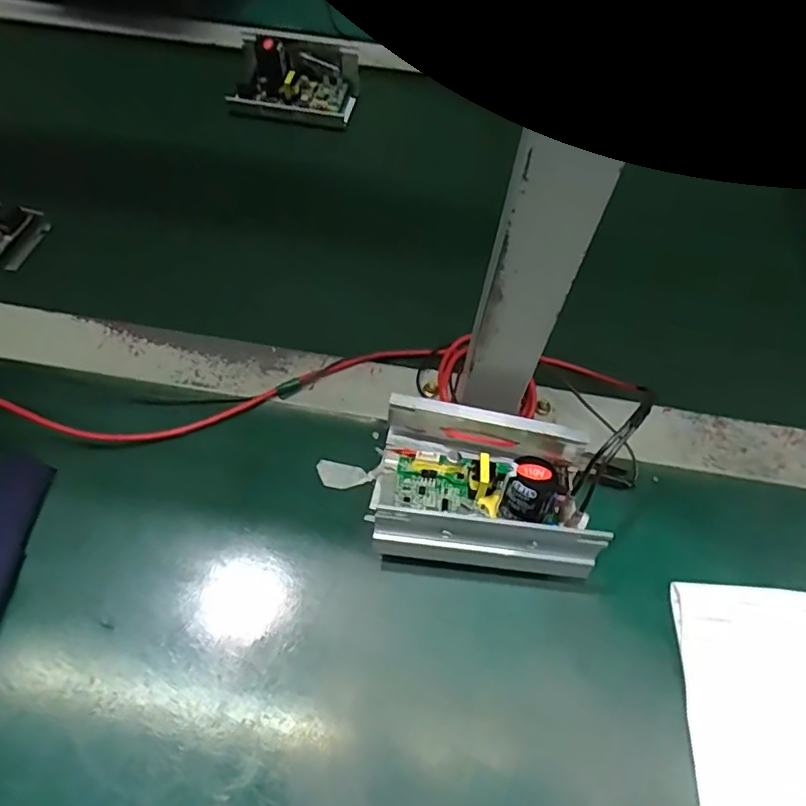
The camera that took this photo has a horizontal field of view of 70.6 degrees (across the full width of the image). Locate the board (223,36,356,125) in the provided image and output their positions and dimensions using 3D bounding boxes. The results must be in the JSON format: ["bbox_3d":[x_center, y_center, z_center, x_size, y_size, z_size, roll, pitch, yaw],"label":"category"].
[{"bbox_3d":[-0.117,-0.357,0.612,0.134,0.054,0.081,13,58,5],"label":"board"}]

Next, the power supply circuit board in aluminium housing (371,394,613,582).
[{"bbox_3d":[0.040,0.049,0.360,0.159,0.067,0.108,5,58,0],"label":"power supply circuit board in aluminium housing"}]

